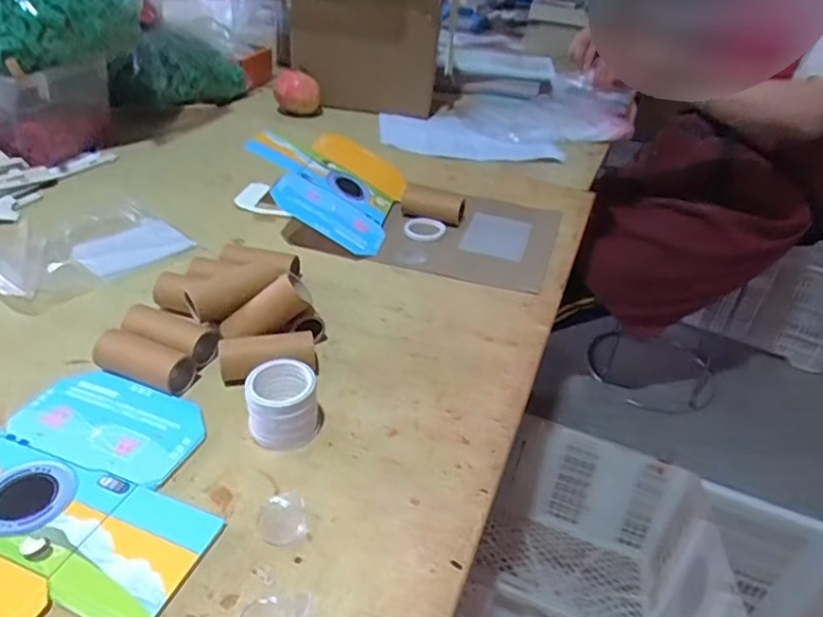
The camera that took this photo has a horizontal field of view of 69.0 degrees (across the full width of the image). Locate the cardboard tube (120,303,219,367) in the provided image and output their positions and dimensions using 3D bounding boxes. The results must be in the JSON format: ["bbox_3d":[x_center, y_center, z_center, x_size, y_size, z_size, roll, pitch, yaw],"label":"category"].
[{"bbox_3d":[-0.197,0.024,0.484,0.074,0.028,0.036,16,37,14],"label":"cardboard tube"}]

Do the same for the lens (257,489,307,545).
[{"bbox_3d":[-0.080,0.128,0.370,0.029,0.005,0.036,-3,37,-11],"label":"lens"}]

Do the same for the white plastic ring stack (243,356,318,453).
[{"bbox_3d":[-0.090,0.065,0.421,0.049,0.048,0.051,-2,37,-11],"label":"white plastic ring stack"}]

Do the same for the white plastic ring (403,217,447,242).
[{"bbox_3d":[0.016,-0.092,0.685,0.048,0.008,0.048,4,36,-3],"label":"white plastic ring"}]

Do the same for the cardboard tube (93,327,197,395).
[{"bbox_3d":[-0.204,0.040,0.455,0.074,0.025,0.028,14,37,12],"label":"cardboard tube"}]

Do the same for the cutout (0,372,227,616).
[{"bbox_3d":[-0.289,0.103,0.378,0.341,0.009,0.213,16,37,15],"label":"cutout"}]

